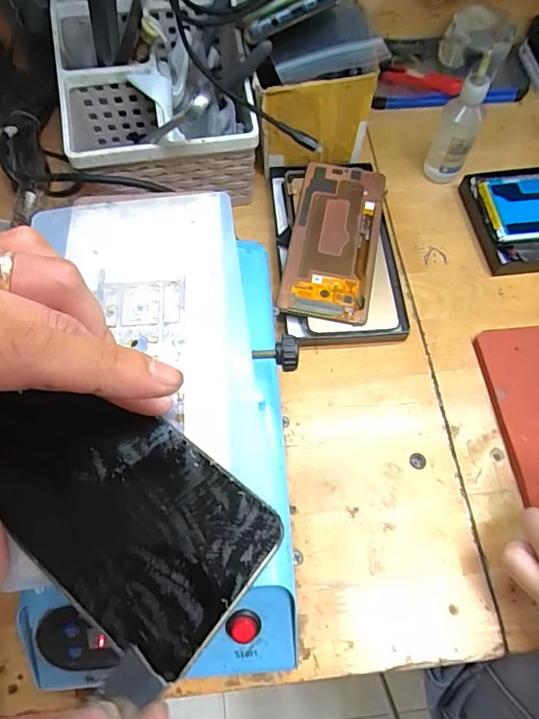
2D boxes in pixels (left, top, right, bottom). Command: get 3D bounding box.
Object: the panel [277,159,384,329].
[{"bbox_3d":[0.055,-0.102,0.392,0.072,0.007,0.154,11,70,5],"label":"panel"}]

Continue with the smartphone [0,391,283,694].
[{"bbox_3d":[-0.065,0.049,0.181,0.135,0.005,0.066,34,69,15],"label":"smartphone"}]

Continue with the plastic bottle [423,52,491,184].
[{"bbox_3d":[0.162,-0.201,0.393,0.034,0.108,0.033,22,66,10],"label":"plastic bottle"}]

